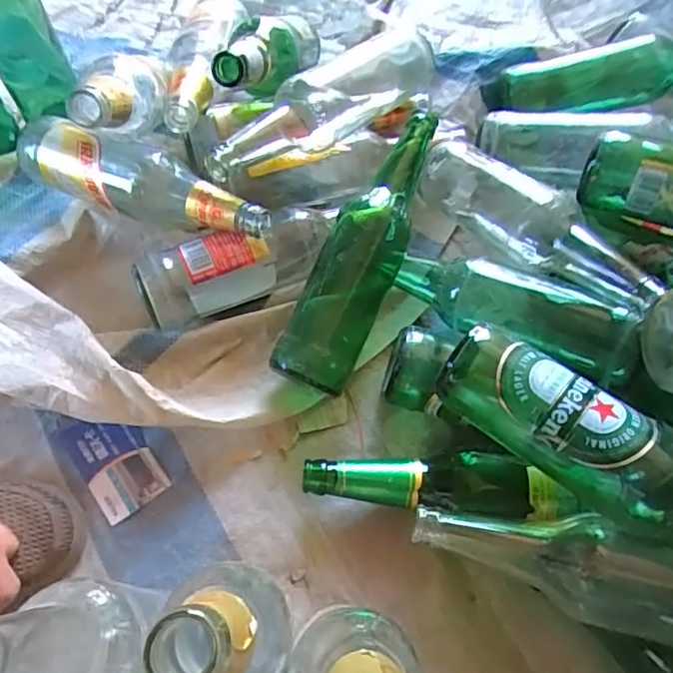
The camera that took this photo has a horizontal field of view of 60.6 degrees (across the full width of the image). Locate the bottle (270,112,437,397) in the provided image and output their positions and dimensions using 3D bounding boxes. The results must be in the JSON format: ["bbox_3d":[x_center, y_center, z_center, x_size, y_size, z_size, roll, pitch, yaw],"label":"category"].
[{"bbox_3d":[0.023,-0.076,0.508,0.073,0.075,0.266,24,66,8],"label":"bottle"}]

